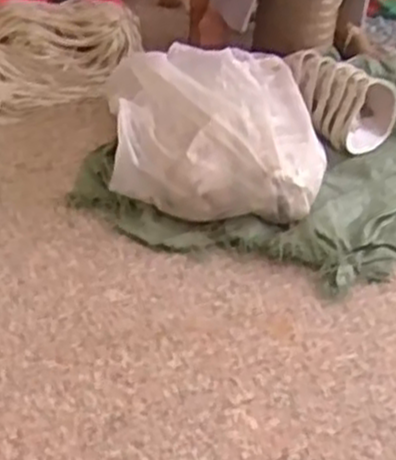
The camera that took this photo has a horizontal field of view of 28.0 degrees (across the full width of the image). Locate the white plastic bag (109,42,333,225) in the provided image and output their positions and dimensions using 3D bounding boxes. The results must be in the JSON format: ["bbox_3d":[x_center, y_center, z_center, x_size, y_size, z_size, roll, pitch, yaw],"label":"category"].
[{"bbox_3d":[0.035,-0.213,1.569,0.397,0.181,0.483,0,38,-8],"label":"white plastic bag"}]

